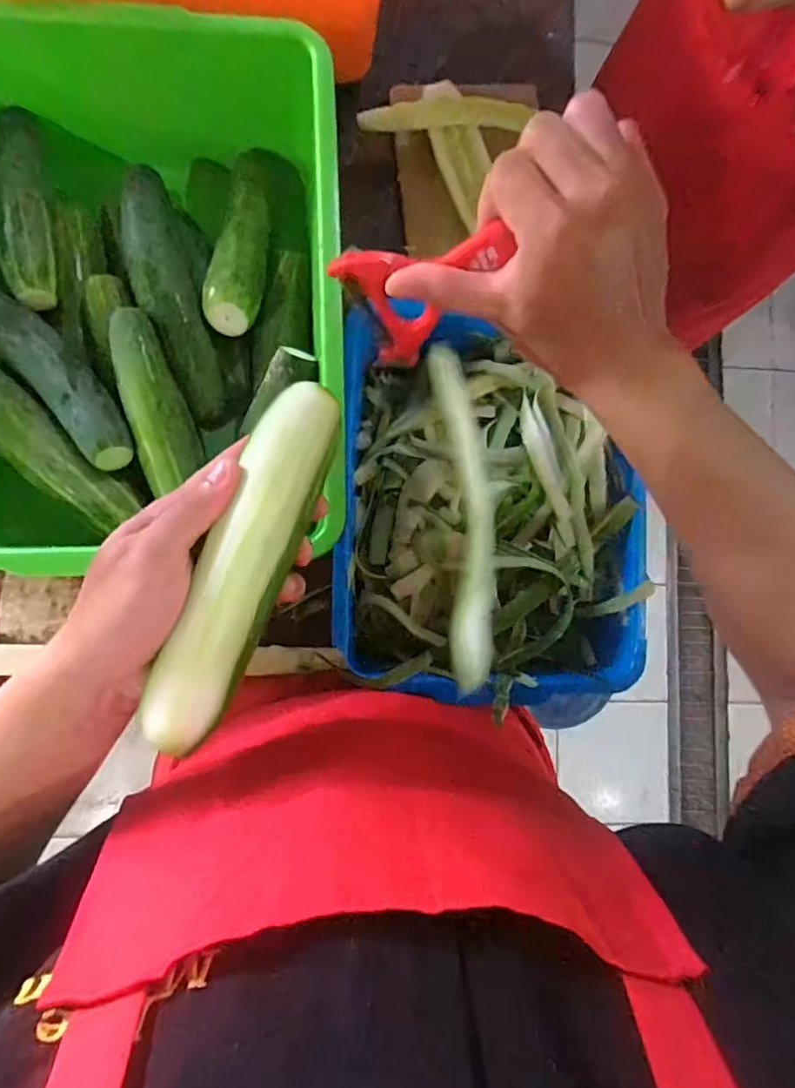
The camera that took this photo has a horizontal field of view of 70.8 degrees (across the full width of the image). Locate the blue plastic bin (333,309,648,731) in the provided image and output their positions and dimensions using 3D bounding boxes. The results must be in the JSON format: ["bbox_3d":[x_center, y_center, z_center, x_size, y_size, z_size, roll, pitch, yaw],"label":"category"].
[{"bbox_3d":[0.071,-0.026,0.451,0.233,0.081,0.294,3,86,-6],"label":"blue plastic bin"}]

